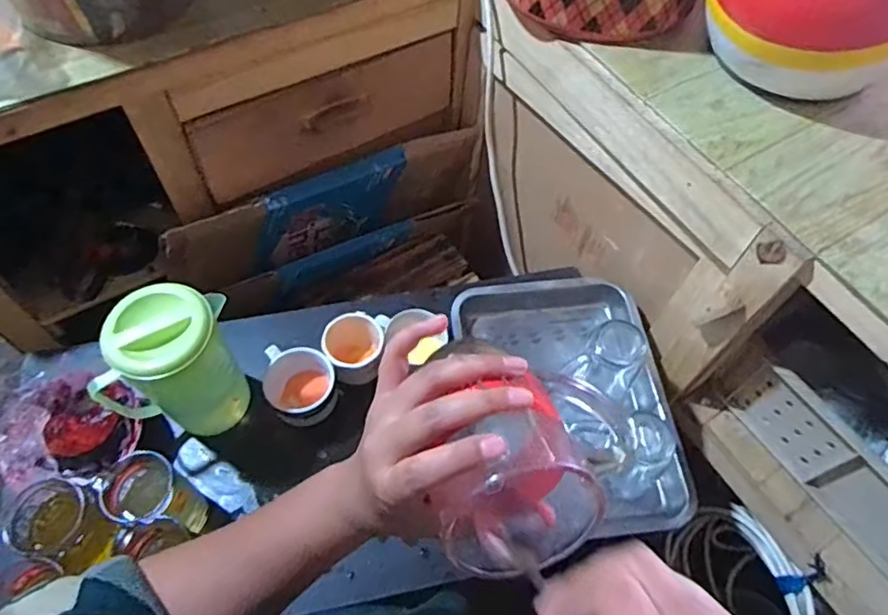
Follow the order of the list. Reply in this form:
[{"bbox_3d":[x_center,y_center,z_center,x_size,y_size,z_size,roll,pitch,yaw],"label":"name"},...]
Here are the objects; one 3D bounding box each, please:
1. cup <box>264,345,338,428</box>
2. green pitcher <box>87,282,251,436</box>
[{"bbox_3d":[-0.184,0.107,0.781,0.085,0.076,0.091,-3,60,-3],"label":"cup"},{"bbox_3d":[-0.309,0.073,0.709,0.114,0.207,0.137,22,62,11],"label":"green pitcher"}]

